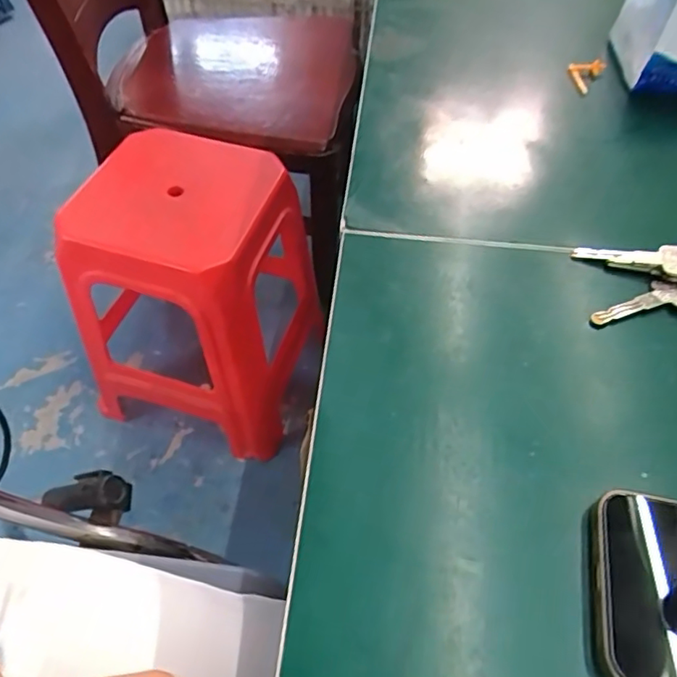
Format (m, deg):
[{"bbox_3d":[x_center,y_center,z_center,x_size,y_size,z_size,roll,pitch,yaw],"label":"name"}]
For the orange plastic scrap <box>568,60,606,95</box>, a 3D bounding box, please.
[{"bbox_3d":[0.201,-0.217,0.468,0.023,0.013,0.047,28,57,19],"label":"orange plastic scrap"}]

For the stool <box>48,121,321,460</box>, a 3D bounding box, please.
[{"bbox_3d":[-0.233,-0.049,0.974,0.327,0.443,0.313,17,54,12],"label":"stool"}]

